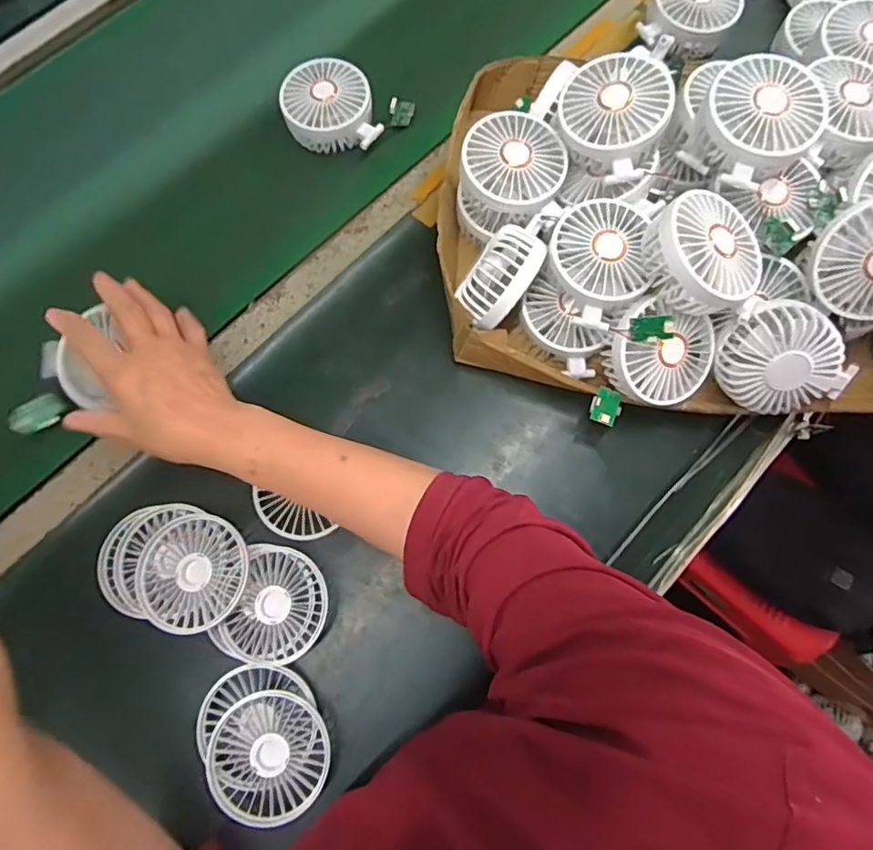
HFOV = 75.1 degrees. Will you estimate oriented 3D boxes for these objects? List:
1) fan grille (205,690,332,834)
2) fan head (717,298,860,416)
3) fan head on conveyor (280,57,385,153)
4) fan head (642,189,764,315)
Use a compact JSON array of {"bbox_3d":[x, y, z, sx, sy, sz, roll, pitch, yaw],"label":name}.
[{"bbox_3d":[-0.125,0.251,0.429,0.085,0.018,0.090,0,74,1],"label":"fan grille"},{"bbox_3d":[0.271,-0.052,0.451,0.084,0.039,0.086,-19,114,20],"label":"fan head"},{"bbox_3d":[-0.109,-0.319,0.573,0.090,0.043,0.087,-16,75,-3],"label":"fan head on conveyor"},{"bbox_3d":[0.198,-0.127,0.430,0.089,0.047,0.089,41,69,-8],"label":"fan head"}]

